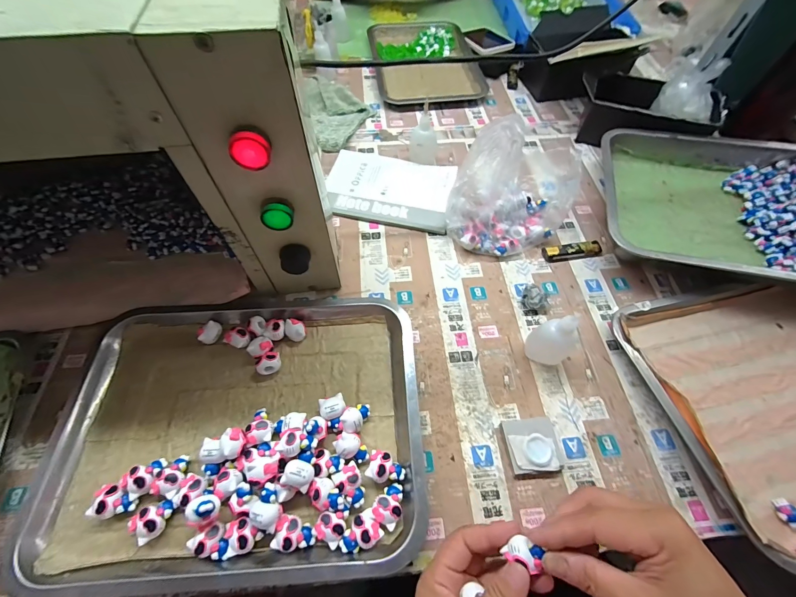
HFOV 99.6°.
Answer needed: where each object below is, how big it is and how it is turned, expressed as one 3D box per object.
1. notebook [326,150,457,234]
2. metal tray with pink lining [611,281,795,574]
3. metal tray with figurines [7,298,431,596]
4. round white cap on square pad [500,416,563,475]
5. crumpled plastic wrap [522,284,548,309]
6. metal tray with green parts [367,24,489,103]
[{"bbox_3d":[-0.014,-0.173,0.528,0.191,0.008,0.139,10,61,5],"label":"notebook"},{"bbox_3d":[0.430,0.099,0.364,0.306,0.043,0.262,-11,62,-7],"label":"metal tray with pink lining"},{"bbox_3d":[-0.153,0.120,0.336,0.351,0.035,0.268,-4,61,-3],"label":"metal tray with figurines"},{"bbox_3d":[0.135,0.147,0.336,0.050,0.015,0.049,-5,61,-4],"label":"round white cap on square pad"},{"bbox_3d":[0.172,0.000,0.428,0.027,0.018,0.031,-6,61,-4],"label":"crumpled plastic wrap"},{"bbox_3d":[0.052,-0.512,0.710,0.204,0.020,0.294,-7,61,-5],"label":"metal tray with green parts"}]

